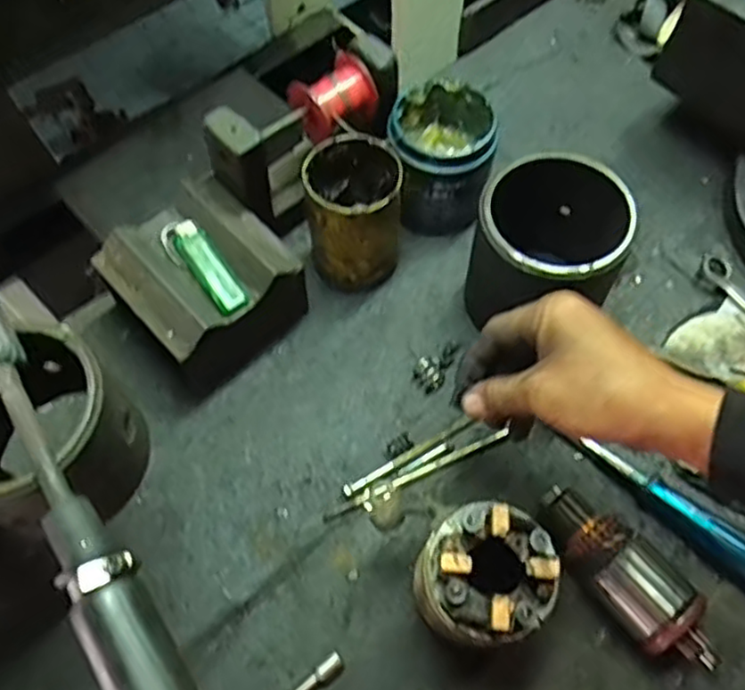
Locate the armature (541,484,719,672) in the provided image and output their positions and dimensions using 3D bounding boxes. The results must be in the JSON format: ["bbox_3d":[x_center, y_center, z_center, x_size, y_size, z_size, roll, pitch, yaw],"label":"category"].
[{"bbox_3d":[0.174,0.159,0.478,0.052,0.049,0.145,-35,67,-15],"label":"armature"}]

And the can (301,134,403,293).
[{"bbox_3d":[-0.015,-0.106,0.573,0.076,0.113,0.081,-6,63,-1],"label":"can"}]

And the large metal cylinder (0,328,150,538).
[{"bbox_3d":[-0.166,0.048,0.344,0.091,0.076,0.090,-6,63,-1],"label":"large metal cylinder"}]

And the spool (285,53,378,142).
[{"bbox_3d":[-0.031,-0.196,0.558,0.063,0.050,0.045,-40,68,-17],"label":"spool"}]

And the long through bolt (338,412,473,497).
[{"bbox_3d":[0.029,0.084,0.536,0.116,0.007,0.009,-27,65,-18],"label":"long through bolt"}]

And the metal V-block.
[{"bbox_3d":[-0.130,-0.045,0.557,0.124,0.098,0.121,-38,68,-16],"label":"metal V-block"}]

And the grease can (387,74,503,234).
[{"bbox_3d":[0.060,-0.160,0.608,0.086,0.100,0.103,12,64,8],"label":"grease can"}]

